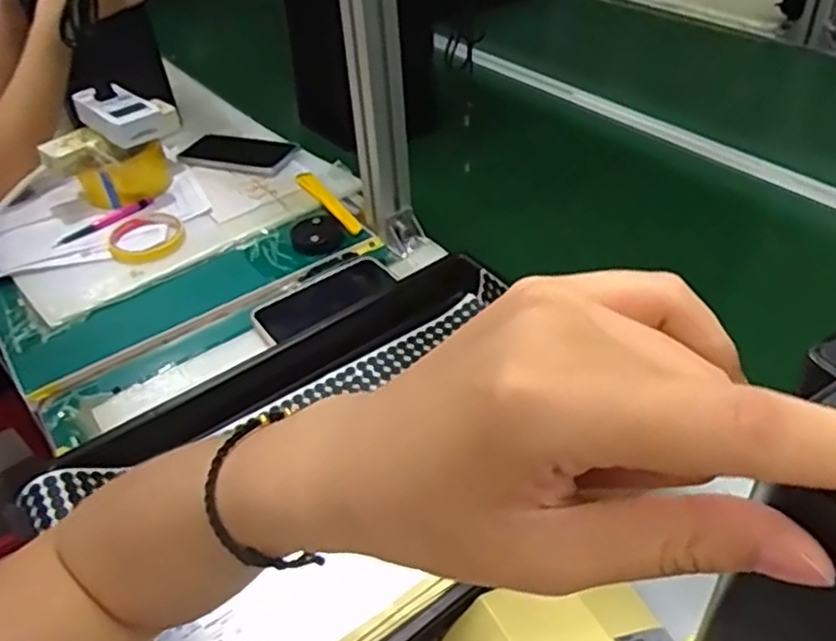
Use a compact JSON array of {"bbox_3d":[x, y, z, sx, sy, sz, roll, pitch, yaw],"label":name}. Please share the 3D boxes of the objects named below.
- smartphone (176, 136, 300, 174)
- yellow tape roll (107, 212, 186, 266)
[{"bbox_3d":[-0.254,-0.238,1.012,0.169,0.012,0.090,11,42,17],"label":"smartphone"},{"bbox_3d":[-0.324,-0.097,0.853,0.089,0.014,0.100,-26,45,-25],"label":"yellow tape roll"}]

